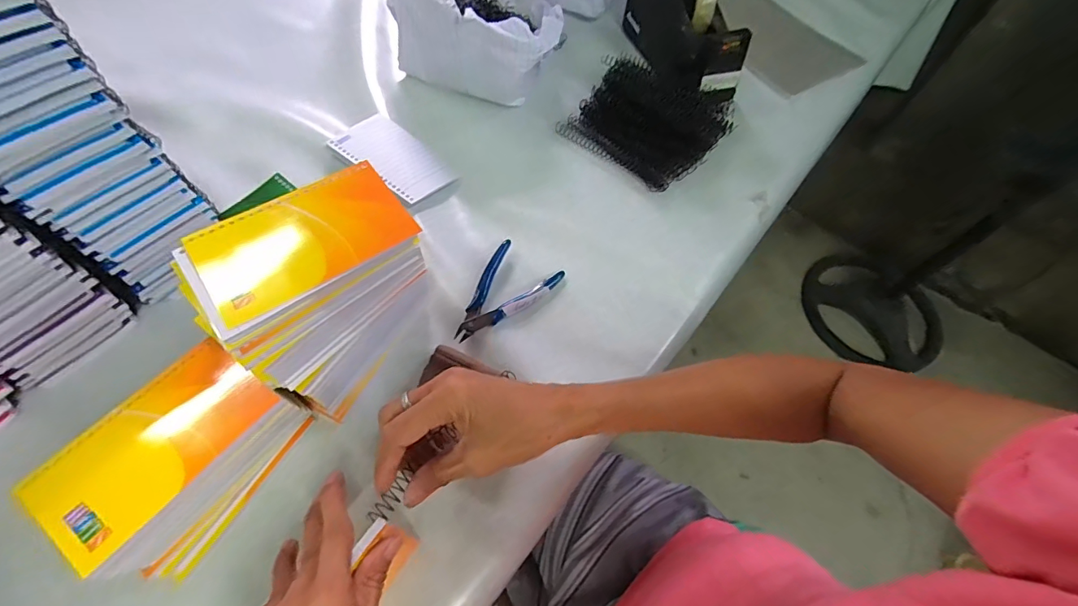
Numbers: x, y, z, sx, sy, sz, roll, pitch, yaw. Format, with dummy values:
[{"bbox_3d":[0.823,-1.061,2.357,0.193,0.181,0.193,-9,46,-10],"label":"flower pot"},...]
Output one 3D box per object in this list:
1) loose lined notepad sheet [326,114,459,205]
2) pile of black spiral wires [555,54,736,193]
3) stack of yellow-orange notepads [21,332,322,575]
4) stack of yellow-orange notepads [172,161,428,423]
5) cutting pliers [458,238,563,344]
[{"bbox_3d":[-0.161,-0.162,0.515,0.124,0.025,0.075,36,65,15],"label":"loose lined notepad sheet"},{"bbox_3d":[0.136,-0.231,0.564,0.173,0.049,0.157,37,65,15],"label":"pile of black spiral wires"},{"bbox_3d":[-0.245,0.110,0.322,0.086,0.088,0.135,30,64,12],"label":"stack of yellow-orange notepads"},{"bbox_3d":[-0.162,-0.005,0.361,0.097,0.148,0.146,38,64,16],"label":"stack of yellow-orange notepads"},{"bbox_3d":[-0.032,-0.003,0.441,0.069,0.023,0.115,26,63,10],"label":"cutting pliers"}]

